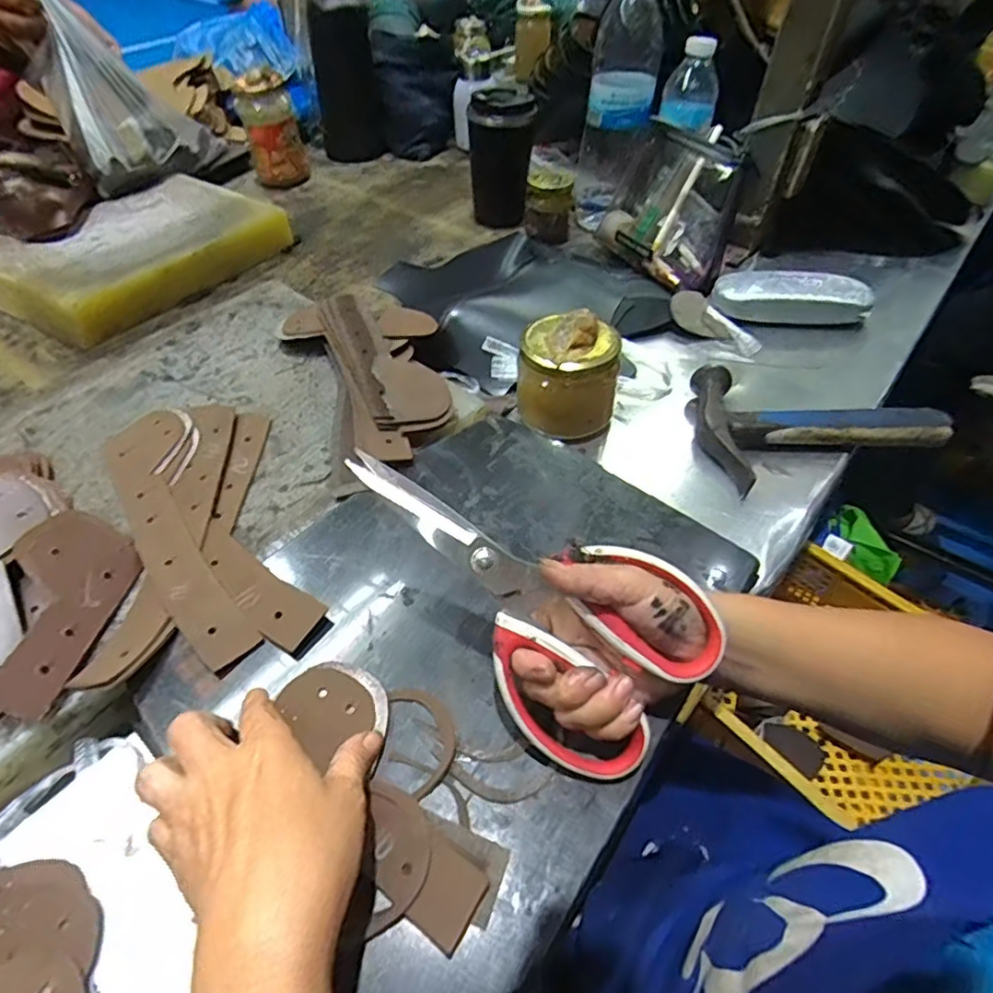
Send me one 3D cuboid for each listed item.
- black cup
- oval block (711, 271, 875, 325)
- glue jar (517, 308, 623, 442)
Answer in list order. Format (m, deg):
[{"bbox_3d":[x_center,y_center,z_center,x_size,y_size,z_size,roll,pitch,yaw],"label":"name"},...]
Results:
[{"bbox_3d":[0.007,-0.432,0.791,0.079,0.159,0.079,1,49,0],"label":"black cup"},{"bbox_3d":[0.312,-0.211,0.646,0.159,0.040,0.058,6,49,5],"label":"oval block"},{"bbox_3d":[0.061,-0.103,0.513,0.084,0.085,0.073,12,50,10],"label":"glue jar"}]

